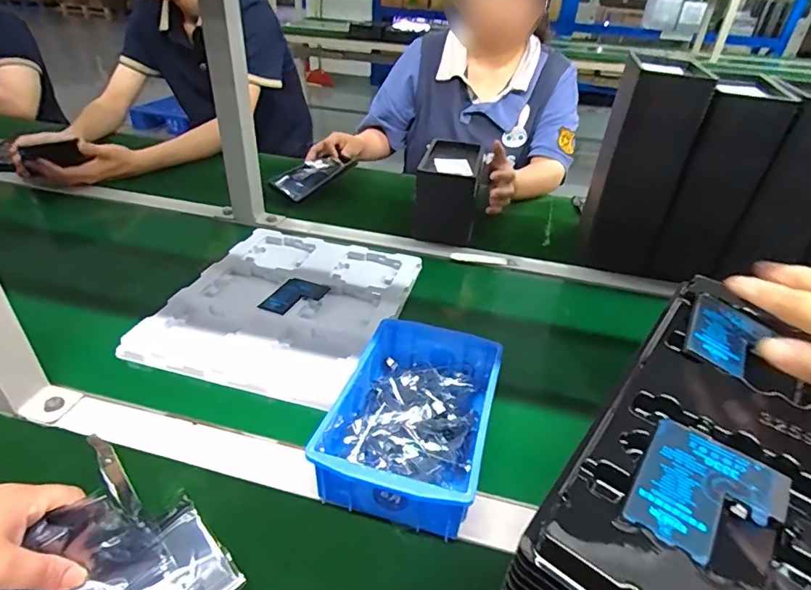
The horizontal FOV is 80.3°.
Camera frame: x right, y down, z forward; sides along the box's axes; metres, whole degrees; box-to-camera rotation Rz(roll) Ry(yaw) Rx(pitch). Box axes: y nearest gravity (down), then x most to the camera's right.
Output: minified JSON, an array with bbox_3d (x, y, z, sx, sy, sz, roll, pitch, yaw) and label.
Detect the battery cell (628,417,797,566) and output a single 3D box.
[{"bbox_3d":[0.144,0.094,0.226,0.057,0.004,0.076,27,40,30],"label":"battery cell"}]

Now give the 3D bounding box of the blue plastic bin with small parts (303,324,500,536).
[{"bbox_3d":[0.010,0.109,0.449,0.128,0.061,0.203,12,35,11],"label":"blue plastic bin with small parts"}]

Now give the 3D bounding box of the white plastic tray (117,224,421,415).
[{"bbox_3d":[-0.150,0.003,0.633,0.272,0.015,0.324,12,35,11],"label":"white plastic tray"}]

